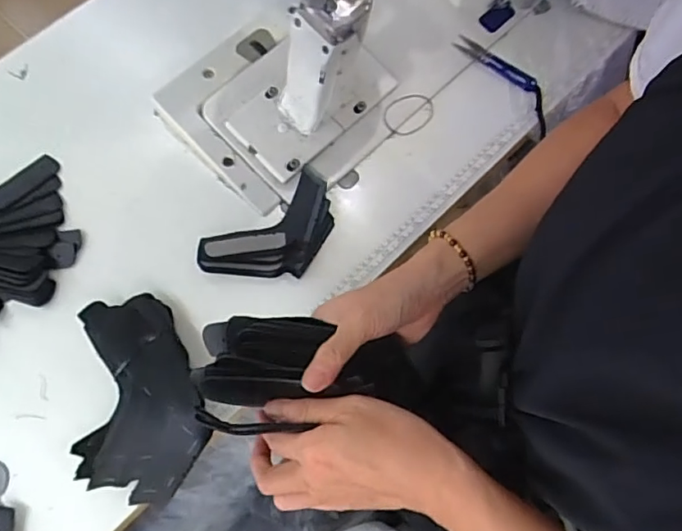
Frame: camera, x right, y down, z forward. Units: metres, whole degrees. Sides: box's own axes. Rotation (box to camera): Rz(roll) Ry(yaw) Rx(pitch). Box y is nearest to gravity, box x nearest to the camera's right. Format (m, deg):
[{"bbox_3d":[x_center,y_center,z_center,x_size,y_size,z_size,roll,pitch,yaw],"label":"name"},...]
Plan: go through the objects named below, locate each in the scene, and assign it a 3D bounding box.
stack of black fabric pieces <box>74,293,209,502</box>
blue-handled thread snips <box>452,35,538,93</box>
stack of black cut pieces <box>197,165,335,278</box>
[{"bbox_3d":[-0.211,0.130,0.538,0.130,0.030,0.200,-23,74,-8],"label":"stack of black fabric pieces"},{"bbox_3d":[0.202,-0.265,0.707,0.119,0.008,0.026,39,76,11],"label":"blue-handled thread snips"},{"bbox_3d":[-0.073,-0.033,0.609,0.165,0.027,0.091,-37,76,-11],"label":"stack of black cut pieces"}]

